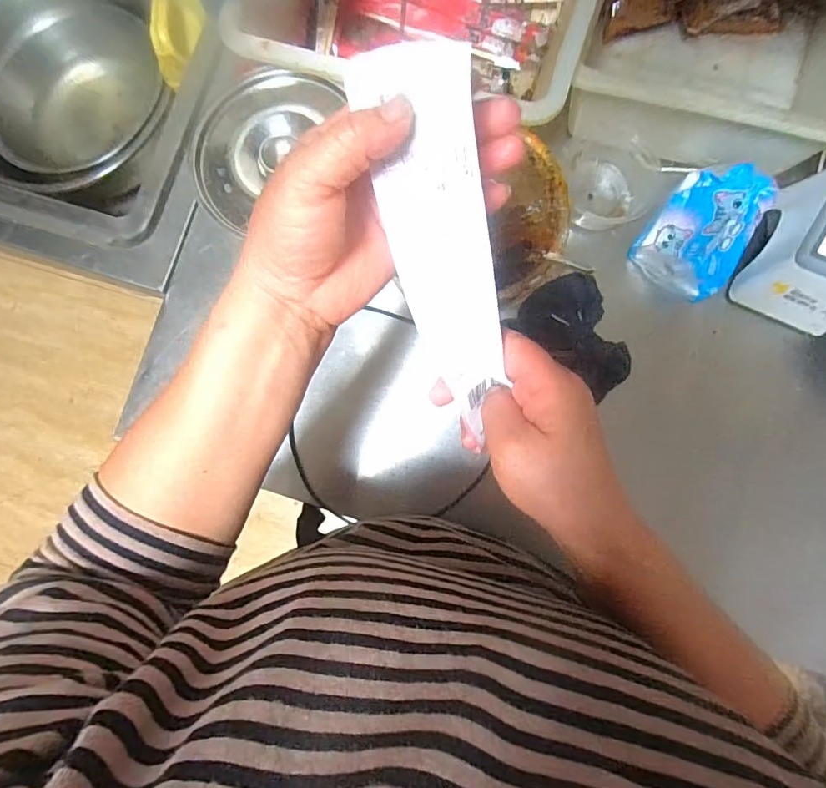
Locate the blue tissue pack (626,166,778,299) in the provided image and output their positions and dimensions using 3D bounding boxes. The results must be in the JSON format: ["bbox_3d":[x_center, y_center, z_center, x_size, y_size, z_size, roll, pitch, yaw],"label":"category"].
[{"bbox_3d":[0.296,-0.164,0.492,0.097,0.061,0.126,38,87,7],"label":"blue tissue pack"}]

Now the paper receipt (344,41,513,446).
[{"bbox_3d":[0.013,-0.066,0.229,0.050,0.159,0.004,7,38,28],"label":"paper receipt"}]

